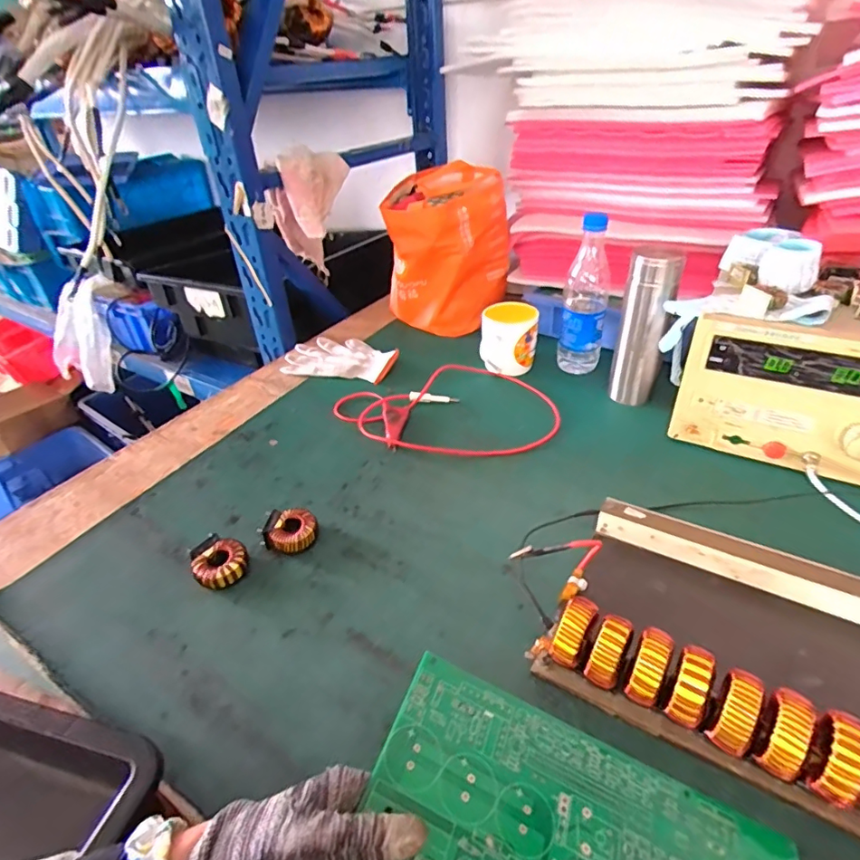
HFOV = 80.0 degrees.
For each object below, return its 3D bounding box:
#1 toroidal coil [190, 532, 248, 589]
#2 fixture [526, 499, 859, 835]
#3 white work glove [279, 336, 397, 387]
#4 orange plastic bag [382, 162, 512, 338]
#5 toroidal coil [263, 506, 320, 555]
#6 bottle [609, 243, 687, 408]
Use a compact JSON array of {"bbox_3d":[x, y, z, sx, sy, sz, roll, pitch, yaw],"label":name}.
[{"bbox_3d":[-0.211,0.132,0.513,0.051,0.029,0.051,-3,36,2],"label":"toroidal coil"},{"bbox_3d":[0.258,0.162,0.395,0.302,0.062,0.195,17,41,26],"label":"fixture"},{"bbox_3d":[-0.147,-0.119,0.856,0.181,0.020,0.131,14,40,24],"label":"white work glove"},{"bbox_3d":[0.043,-0.316,0.945,0.255,0.274,0.184,-19,40,-17],"label":"orange plastic bag"},{"bbox_3d":[-0.146,0.106,0.542,0.047,0.029,0.049,-3,36,2],"label":"toroidal coil"},{"bbox_3d":[0.289,-0.136,0.691,0.062,0.205,0.055,13,39,22],"label":"bottle"}]

